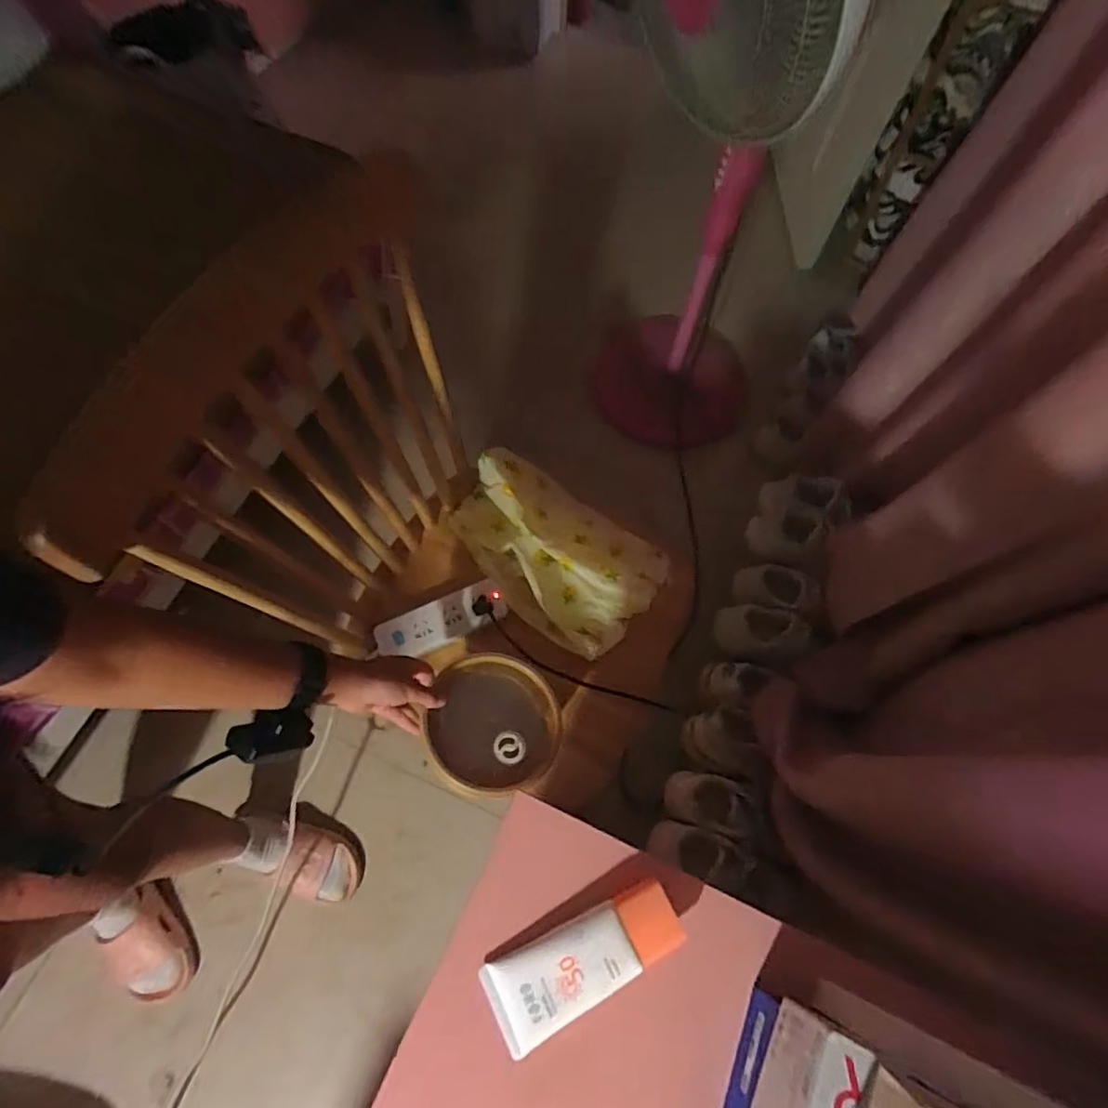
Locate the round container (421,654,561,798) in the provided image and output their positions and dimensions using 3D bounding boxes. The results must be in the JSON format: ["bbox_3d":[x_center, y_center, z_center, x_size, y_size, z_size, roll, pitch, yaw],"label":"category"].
[{"bbox_3d":[-0.062,0.189,0.668,0.161,0.028,0.148,18,50,-23],"label":"round container"}]

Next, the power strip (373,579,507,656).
[{"bbox_3d":[-0.151,0.091,0.800,0.175,0.037,0.057,-21,69,-11],"label":"power strip"}]

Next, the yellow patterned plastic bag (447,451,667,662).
[{"bbox_3d":[0.001,-0.010,0.837,0.293,0.108,0.186,39,70,13],"label":"yellow patterned plastic bag"}]

